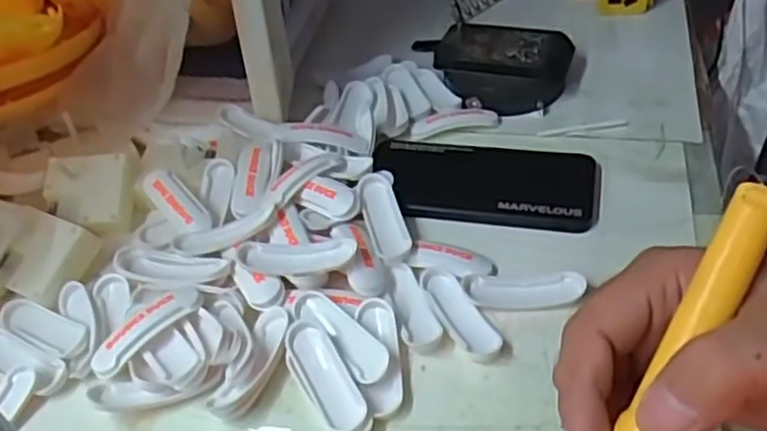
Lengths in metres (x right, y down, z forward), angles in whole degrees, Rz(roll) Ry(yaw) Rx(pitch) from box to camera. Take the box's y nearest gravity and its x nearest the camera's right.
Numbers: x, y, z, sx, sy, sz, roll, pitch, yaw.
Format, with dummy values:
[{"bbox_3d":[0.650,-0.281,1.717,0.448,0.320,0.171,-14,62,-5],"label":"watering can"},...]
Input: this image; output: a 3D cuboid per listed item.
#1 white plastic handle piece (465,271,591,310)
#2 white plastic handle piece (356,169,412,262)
[{"bbox_3d":[0.083,0.043,0.420,0.069,0.011,0.023,-1,42,6],"label":"white plastic handle piece"},{"bbox_3d":[0.000,0.001,0.462,0.024,0.017,0.070,-10,42,-4],"label":"white plastic handle piece"}]

